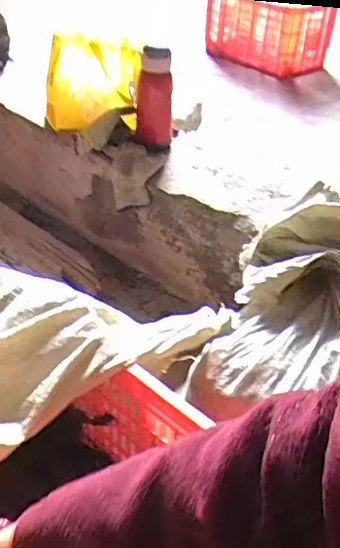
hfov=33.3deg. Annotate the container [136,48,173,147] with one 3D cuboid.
[{"bbox_3d":[-0.033,-0.381,1.245,0.077,0.219,0.068,2,38,-4],"label":"container"}]

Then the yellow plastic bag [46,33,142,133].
[{"bbox_3d":[-0.172,-0.427,1.280,0.190,0.202,0.084,0,12,-22],"label":"yellow plastic bag"}]

